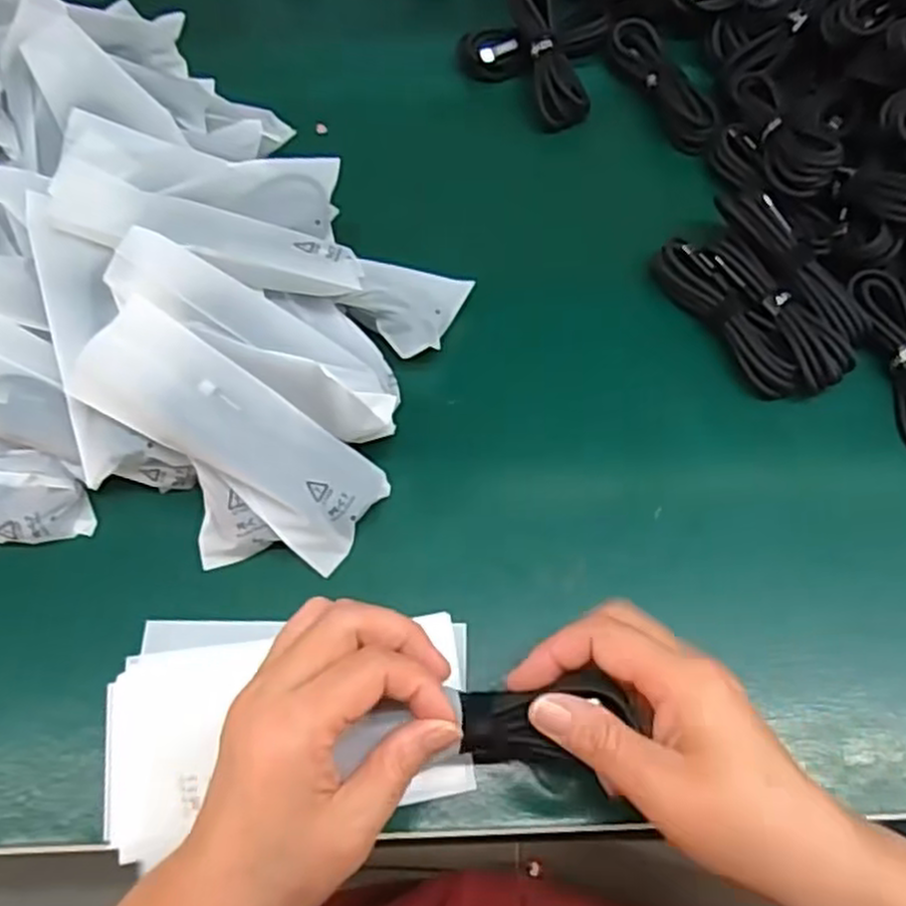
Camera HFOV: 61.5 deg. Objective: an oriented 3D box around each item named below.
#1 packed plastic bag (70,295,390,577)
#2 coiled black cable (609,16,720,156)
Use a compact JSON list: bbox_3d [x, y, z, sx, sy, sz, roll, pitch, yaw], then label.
[{"bbox_3d":[-0.105,-0.008,0.373,0.153,0.017,0.056,39,75,-11],"label":"packed plastic bag"},{"bbox_3d":[0.141,-0.250,0.515,0.026,0.024,0.106,-23,68,-8],"label":"coiled black cable"}]

